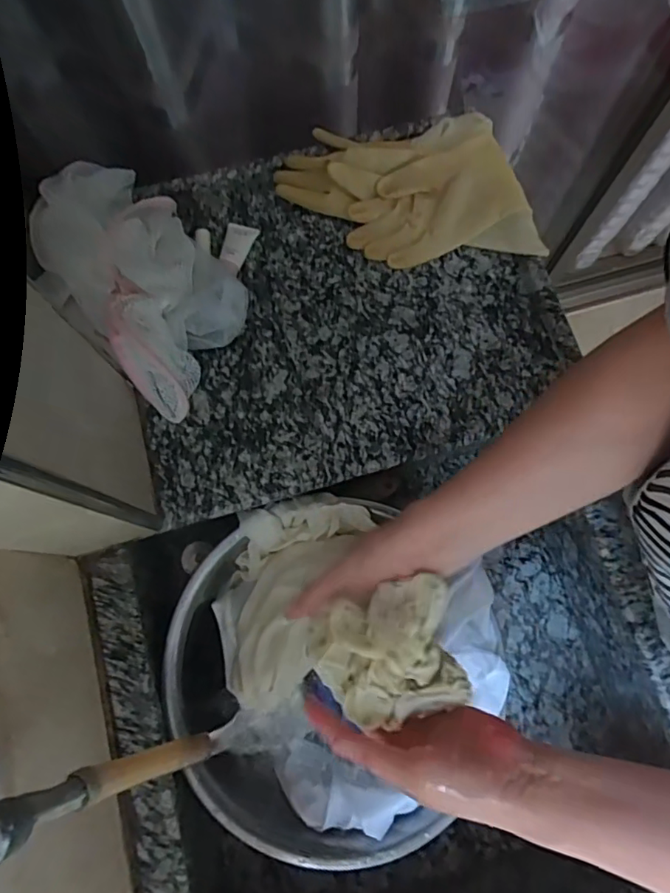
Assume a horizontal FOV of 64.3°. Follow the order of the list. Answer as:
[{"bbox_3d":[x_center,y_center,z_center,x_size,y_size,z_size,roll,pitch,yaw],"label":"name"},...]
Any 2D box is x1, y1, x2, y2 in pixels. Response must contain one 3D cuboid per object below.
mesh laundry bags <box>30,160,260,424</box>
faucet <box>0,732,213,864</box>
[{"bbox_3d":[-0.192,-0.204,0.583,0.202,0.073,0.298,-37,79,-9],"label":"mesh laundry bags"},{"bbox_3d":[-0.155,0.208,0.348,0.052,0.171,0.069,-9,73,35],"label":"faucet"}]

